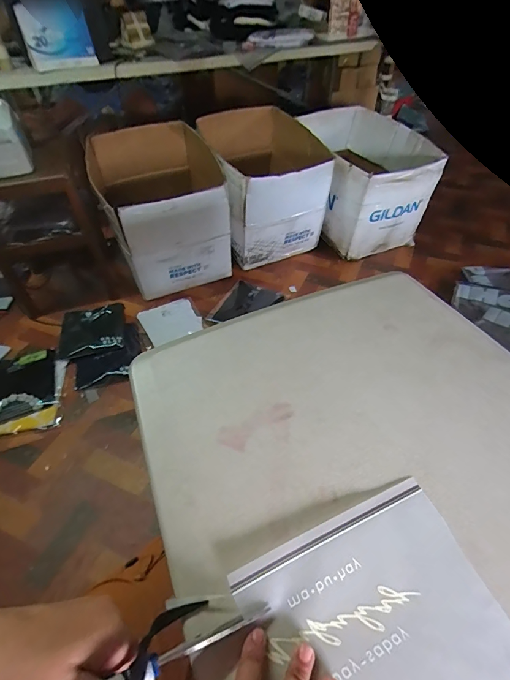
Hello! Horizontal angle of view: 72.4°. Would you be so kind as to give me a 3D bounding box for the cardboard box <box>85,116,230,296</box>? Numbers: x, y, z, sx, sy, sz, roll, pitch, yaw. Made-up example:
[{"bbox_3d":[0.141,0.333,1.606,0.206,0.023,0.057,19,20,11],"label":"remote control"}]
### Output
[{"bbox_3d":[-0.406,-0.594,1.550,0.472,0.477,0.691,-18,50,-15],"label":"cardboard box"}]

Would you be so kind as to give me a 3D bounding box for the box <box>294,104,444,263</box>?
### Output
[{"bbox_3d":[0.494,-0.782,1.711,0.487,0.402,0.650,-16,50,-14],"label":"box"}]

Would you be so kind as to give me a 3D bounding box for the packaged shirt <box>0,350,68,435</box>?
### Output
[{"bbox_3d":[-0.761,0.164,1.147,0.243,0.021,0.295,-14,49,-11],"label":"packaged shirt"}]

